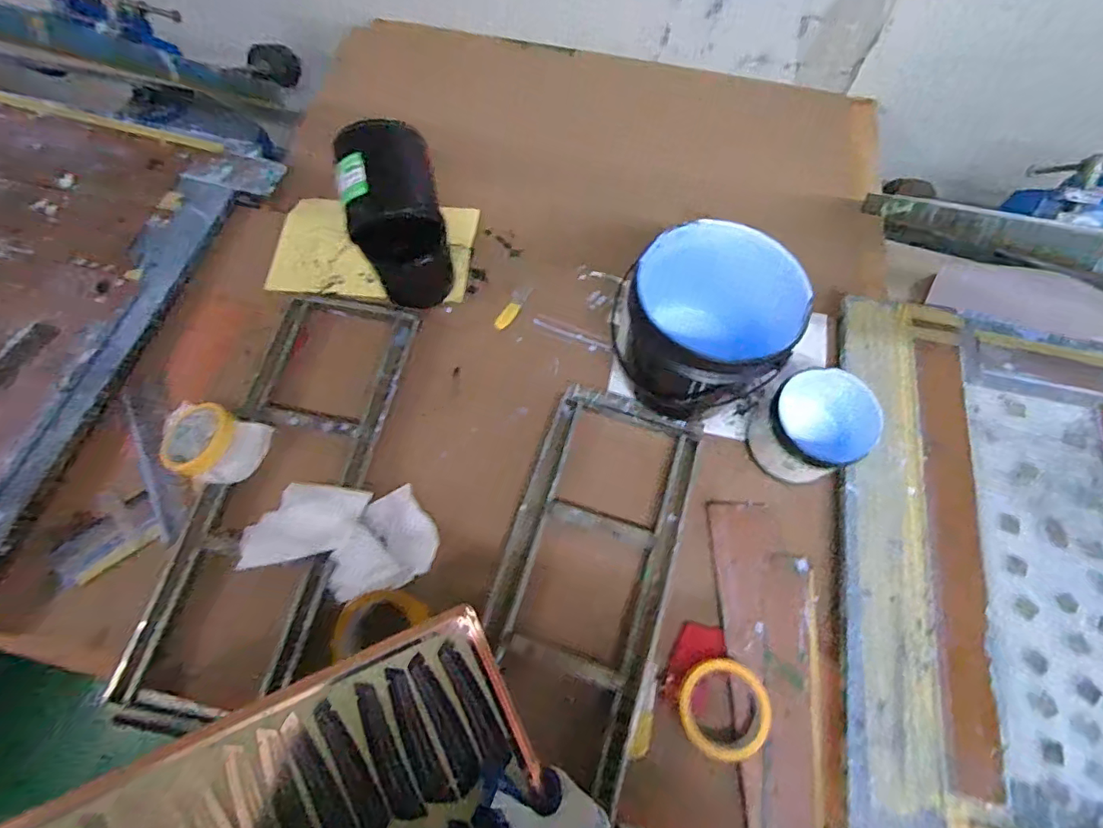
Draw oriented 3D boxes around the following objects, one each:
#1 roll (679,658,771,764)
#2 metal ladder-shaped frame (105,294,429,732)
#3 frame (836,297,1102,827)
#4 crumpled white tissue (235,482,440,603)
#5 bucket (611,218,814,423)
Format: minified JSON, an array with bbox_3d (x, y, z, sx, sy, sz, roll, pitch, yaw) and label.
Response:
[{"bbox_3d":[0.191,0.327,0.574,0.097,0.020,0.097,0,67,1],"label":"roll"},{"bbox_3d":[-0.338,0.085,0.665,0.194,0.041,0.570,9,67,5],"label":"metal ladder-shaped frame"},{"bbox_3d":[0.764,0.224,0.616,0.813,0.055,0.685,11,67,5],"label":"frame"},{"bbox_3d":[-0.259,0.154,0.636,0.234,0.037,0.126,3,67,2],"label":"crumpled white tissue"},{"bbox_3d":[0.194,-0.102,0.666,0.195,0.185,0.189,1,66,-1],"label":"bucket"}]

